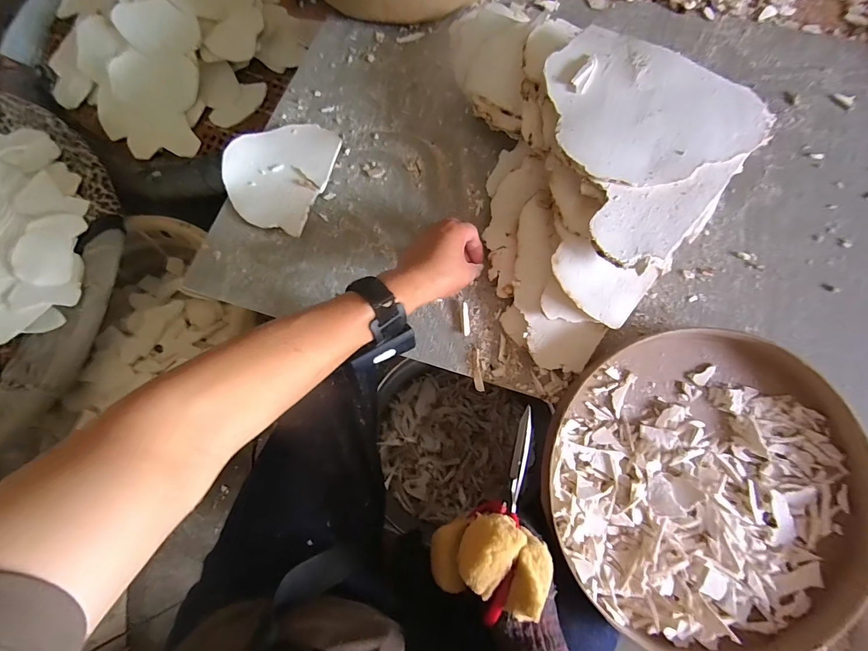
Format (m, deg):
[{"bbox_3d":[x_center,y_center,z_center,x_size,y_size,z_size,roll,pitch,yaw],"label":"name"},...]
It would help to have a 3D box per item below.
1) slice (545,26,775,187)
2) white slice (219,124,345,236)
[{"bbox_3d":[0.216,-0.235,0.409,0.187,0.019,0.182,0,75,1],"label":"slice"},{"bbox_3d":[-0.197,-0.192,0.497,0.128,0.015,0.149,17,76,5],"label":"white slice"}]

